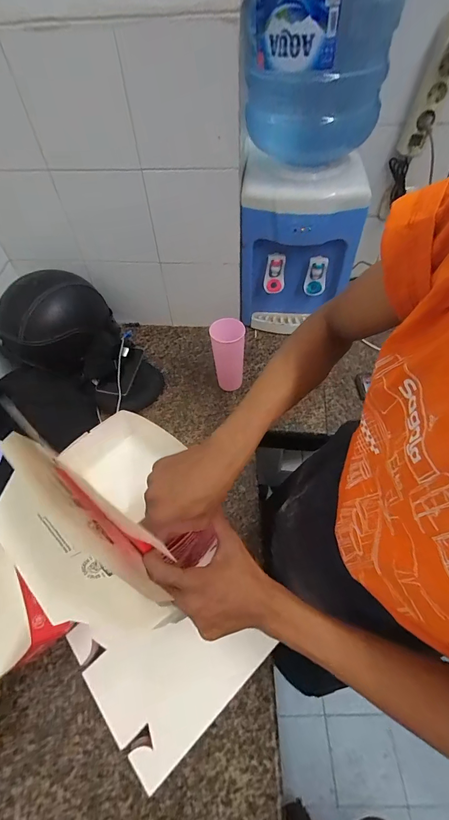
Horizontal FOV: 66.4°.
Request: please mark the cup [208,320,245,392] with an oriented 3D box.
[{"bbox_3d":[0.008,-0.121,0.811,0.072,0.177,0.076,-3,53,-1],"label":"cup"}]

